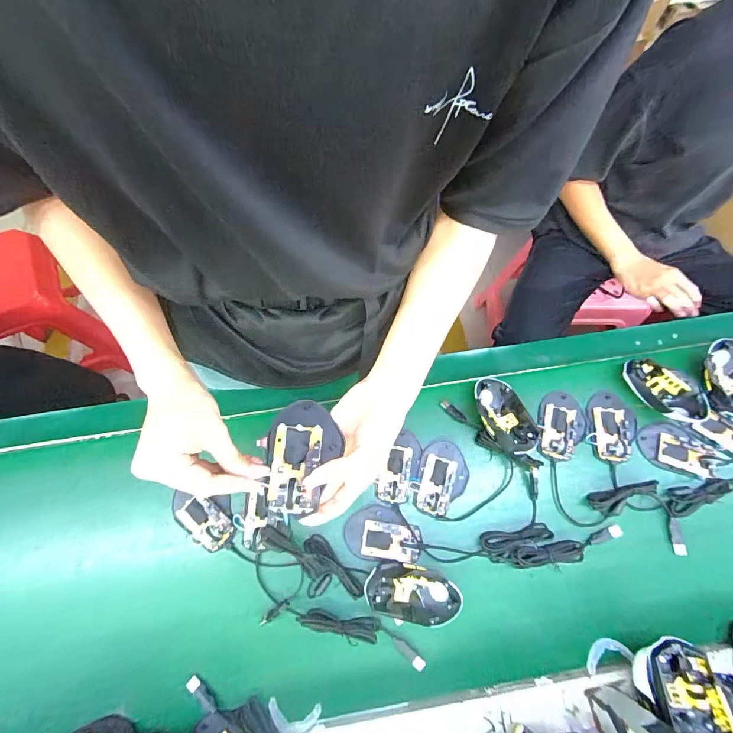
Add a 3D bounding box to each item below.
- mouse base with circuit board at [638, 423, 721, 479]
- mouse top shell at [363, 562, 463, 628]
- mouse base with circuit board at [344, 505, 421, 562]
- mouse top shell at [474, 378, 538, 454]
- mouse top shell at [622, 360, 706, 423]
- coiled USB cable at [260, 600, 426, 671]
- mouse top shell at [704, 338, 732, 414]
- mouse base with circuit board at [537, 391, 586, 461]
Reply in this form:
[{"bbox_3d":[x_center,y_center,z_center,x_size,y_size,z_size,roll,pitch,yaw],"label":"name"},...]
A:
[{"bbox_3d":[0.473,0.125,0.537,0.094,0.024,0.072,23,70,10],"label":"mouse base with circuit board"},{"bbox_3d":[0.060,0.298,0.458,0.125,0.041,0.071,12,68,6],"label":"mouse top shell"},{"bbox_3d":[0.023,0.237,0.501,0.105,0.011,0.068,2,68,2],"label":"mouse base with circuit board"},{"bbox_3d":[0.209,0.076,0.545,0.071,0.044,0.123,-20,69,-7],"label":"mouse top shell"},{"bbox_3d":[0.466,0.036,0.557,0.075,0.032,0.121,-42,73,-15],"label":"mouse top shell"},{"bbox_3d":[-0.028,0.340,0.455,0.209,0.021,0.036,13,68,6],"label":"coiled USB cable"},{"bbox_3d":[0.577,0.014,0.553,0.068,0.027,0.119,-3,68,-1],"label":"mouse top shell"},{"bbox_3d":[0.307,0.090,0.550,0.071,0.021,0.111,15,69,7],"label":"mouse base with circuit board"}]

